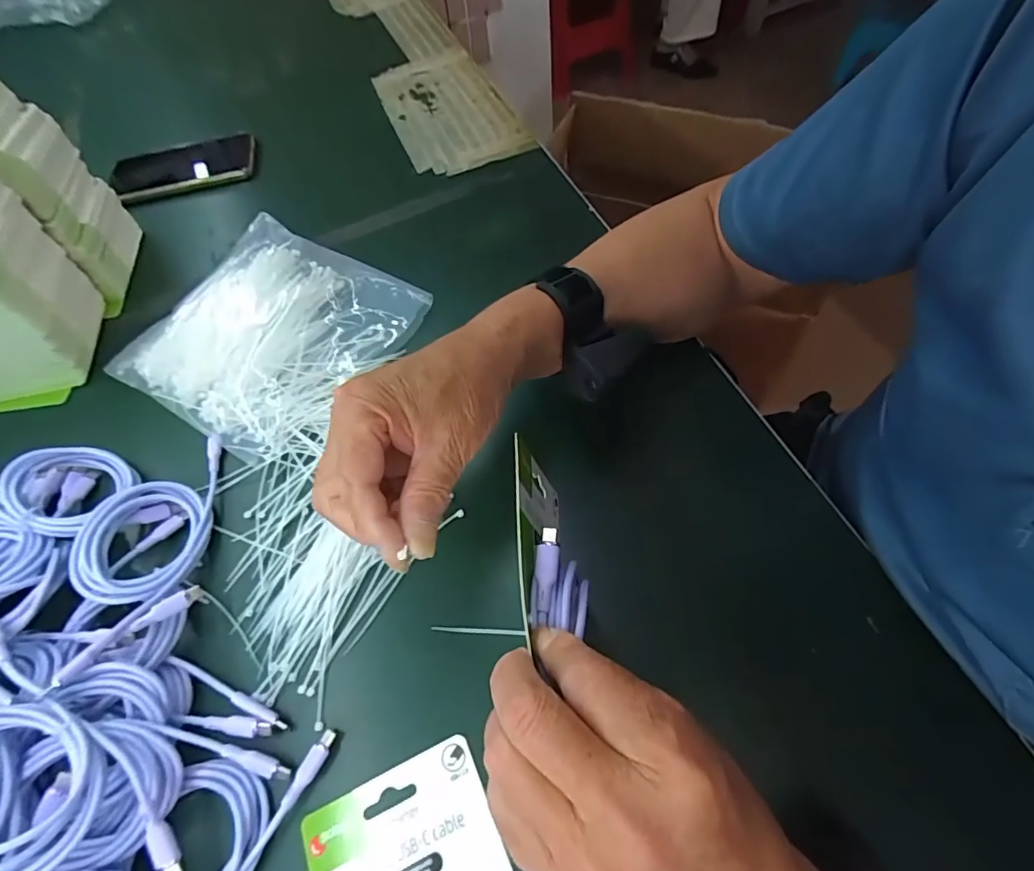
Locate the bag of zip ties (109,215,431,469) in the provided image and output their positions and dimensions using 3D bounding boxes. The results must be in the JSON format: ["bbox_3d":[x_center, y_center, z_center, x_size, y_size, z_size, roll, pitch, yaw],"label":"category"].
[{"bbox_3d":[-0.219,-0.093,0.442,0.221,0.023,0.197,27,67,17],"label":"bag of zip ties"}]

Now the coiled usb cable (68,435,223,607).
[{"bbox_3d":[-0.256,0.062,0.355,0.073,0.024,0.131,4,54,-24],"label":"coiled usb cable"}]

